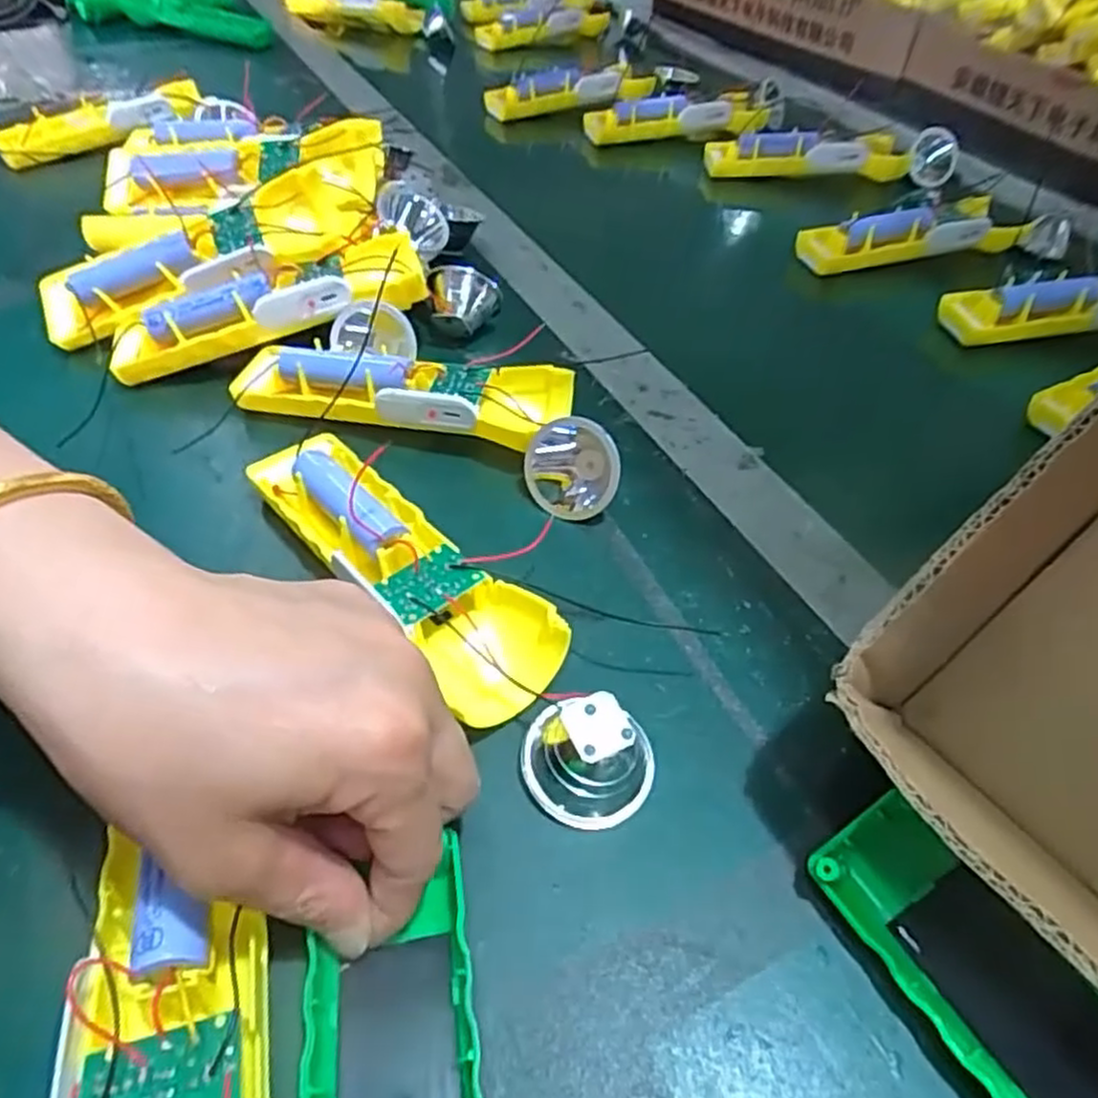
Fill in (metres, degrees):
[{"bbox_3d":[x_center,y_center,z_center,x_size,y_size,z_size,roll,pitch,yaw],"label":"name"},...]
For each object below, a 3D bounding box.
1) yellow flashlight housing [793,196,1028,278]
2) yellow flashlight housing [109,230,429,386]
[{"bbox_3d":[0.270,-0.232,0.546,0.179,0.037,0.038,-9,52,-11],"label":"yellow flashlight housing"},{"bbox_3d":[-0.148,-0.130,0.392,0.161,0.028,0.046,-13,53,-15],"label":"yellow flashlight housing"}]

